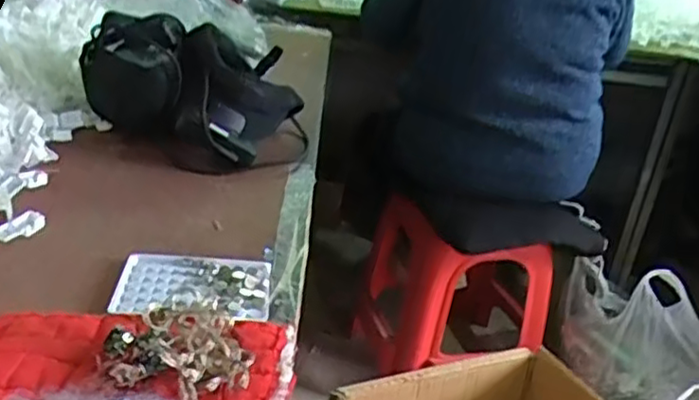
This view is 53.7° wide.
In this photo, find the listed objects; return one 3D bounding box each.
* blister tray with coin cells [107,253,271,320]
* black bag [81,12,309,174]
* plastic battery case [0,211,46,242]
[{"bbox_3d":[-0.138,0.073,0.613,0.131,0.010,0.092,5,25,-5],"label":"blister tray with coin cells"},{"bbox_3d":[-0.193,-0.159,0.943,0.262,0.134,0.219,20,28,26],"label":"black bag"},{"bbox_3d":[-0.317,0.026,0.661,0.025,0.016,0.050,22,28,28],"label":"plastic battery case"}]

